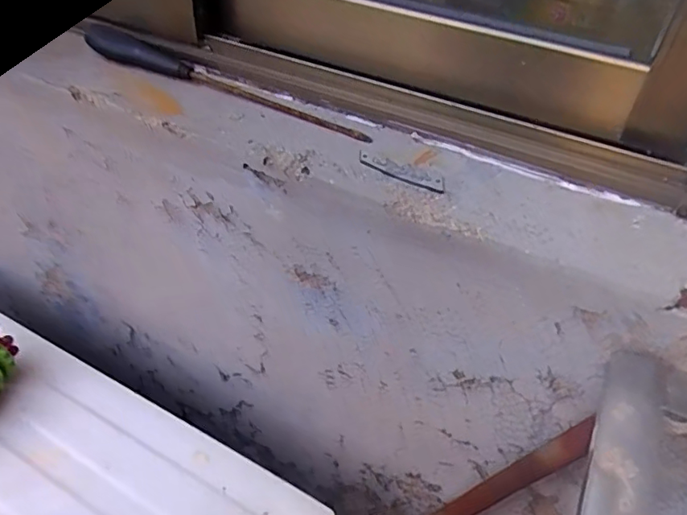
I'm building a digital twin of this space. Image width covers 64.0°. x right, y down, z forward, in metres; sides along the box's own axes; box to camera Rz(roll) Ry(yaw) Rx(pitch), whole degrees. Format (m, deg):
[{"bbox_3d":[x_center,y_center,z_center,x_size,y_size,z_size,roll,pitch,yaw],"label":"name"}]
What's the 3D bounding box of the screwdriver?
[{"bbox_3d":[-0.137,-0.185,0.572,0.376,0.022,0.039,25,48,21],"label":"screwdriver"}]

